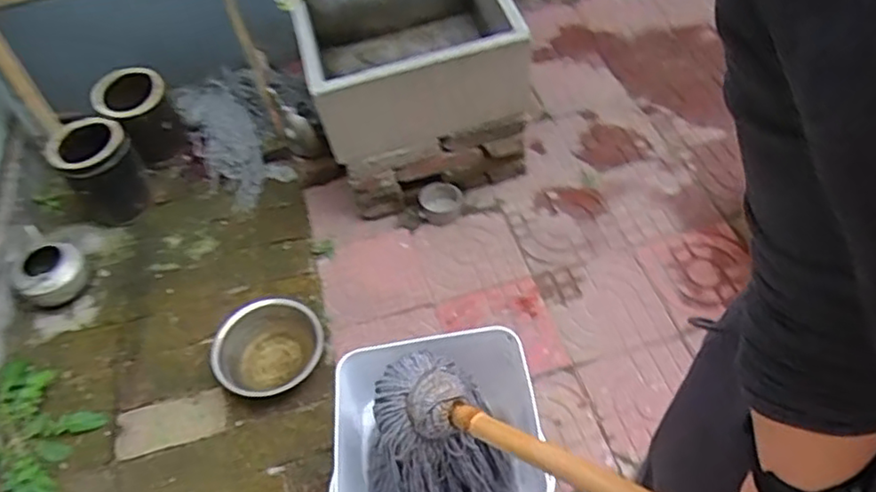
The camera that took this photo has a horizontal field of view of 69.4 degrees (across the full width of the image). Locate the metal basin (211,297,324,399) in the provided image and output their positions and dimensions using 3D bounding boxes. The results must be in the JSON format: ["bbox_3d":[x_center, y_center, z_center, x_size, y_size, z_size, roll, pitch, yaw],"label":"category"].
[{"bbox_3d":[-0.374,0.233,1.406,0.231,0.104,0.229,-4,54,5],"label":"metal basin"}]

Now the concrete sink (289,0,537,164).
[{"bbox_3d":[-0.068,-0.515,1.592,0.536,0.270,0.520,-20,54,-7],"label":"concrete sink"}]

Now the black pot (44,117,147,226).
[{"bbox_3d":[-0.894,-0.208,1.675,0.185,0.244,0.186,-4,54,5],"label":"black pot"}]

